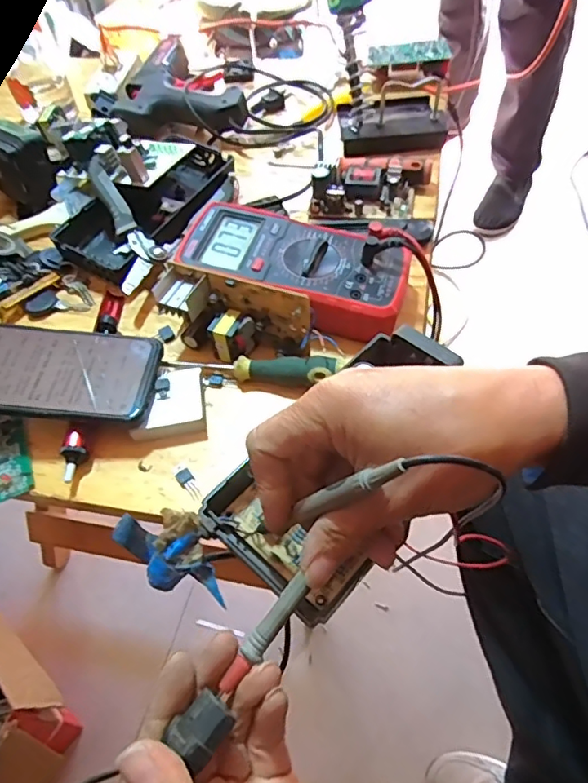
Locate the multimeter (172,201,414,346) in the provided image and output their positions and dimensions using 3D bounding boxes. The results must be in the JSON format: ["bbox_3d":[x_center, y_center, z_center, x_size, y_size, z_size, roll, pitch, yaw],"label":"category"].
[{"bbox_3d":[0.000,-0.098,0.434,0.182,0.044,0.099,18,58,18],"label":"multimeter"}]

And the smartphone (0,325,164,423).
[{"bbox_3d":[-0.185,-0.016,0.394,0.161,0.007,0.074,6,55,1],"label":"smartphone"}]

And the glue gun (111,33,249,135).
[{"bbox_3d":[-0.118,-0.362,0.637,0.155,0.039,0.150,9,56,12],"label":"glue gun"}]

